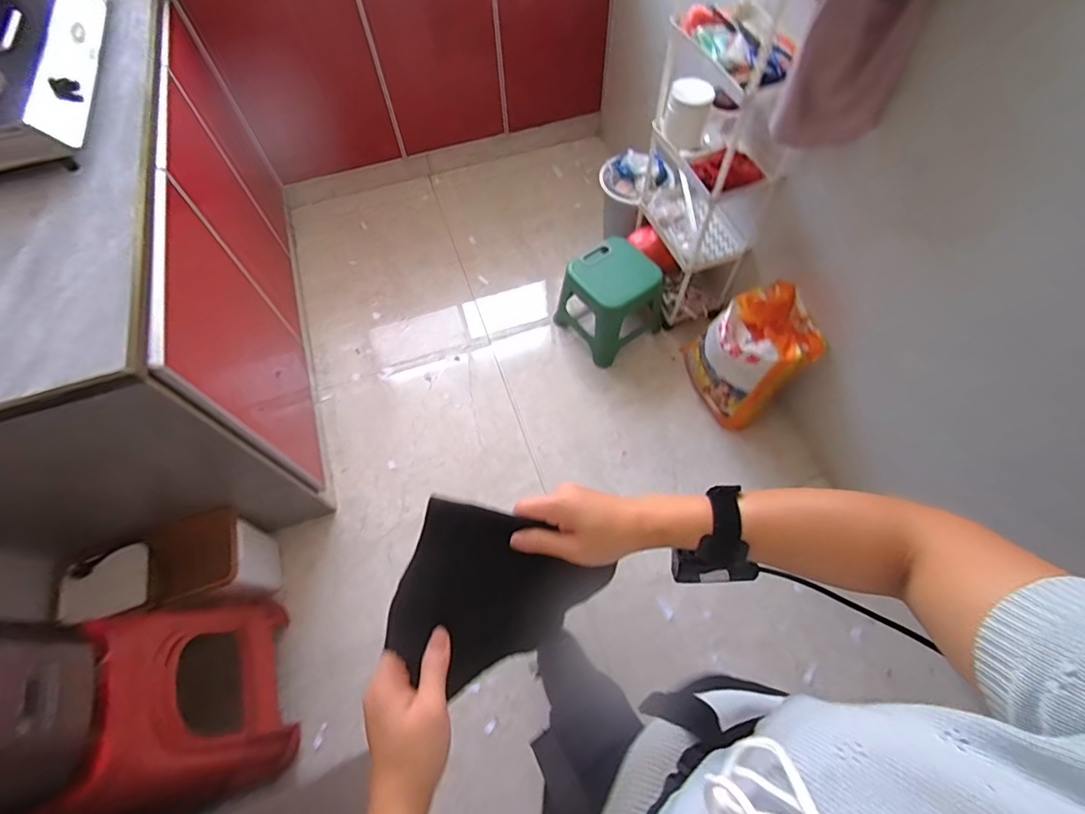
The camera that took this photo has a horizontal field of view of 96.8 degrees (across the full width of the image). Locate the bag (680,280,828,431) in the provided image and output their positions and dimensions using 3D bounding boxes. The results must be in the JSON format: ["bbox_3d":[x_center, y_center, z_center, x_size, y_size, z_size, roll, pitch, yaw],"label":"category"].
[{"bbox_3d":[0.593,-0.152,1.371,0.264,0.320,0.310,-28,67,-9],"label":"bag"}]

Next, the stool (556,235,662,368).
[{"bbox_3d":[0.233,-0.354,1.550,0.309,0.258,0.245,-38,69,-13],"label":"stool"}]

